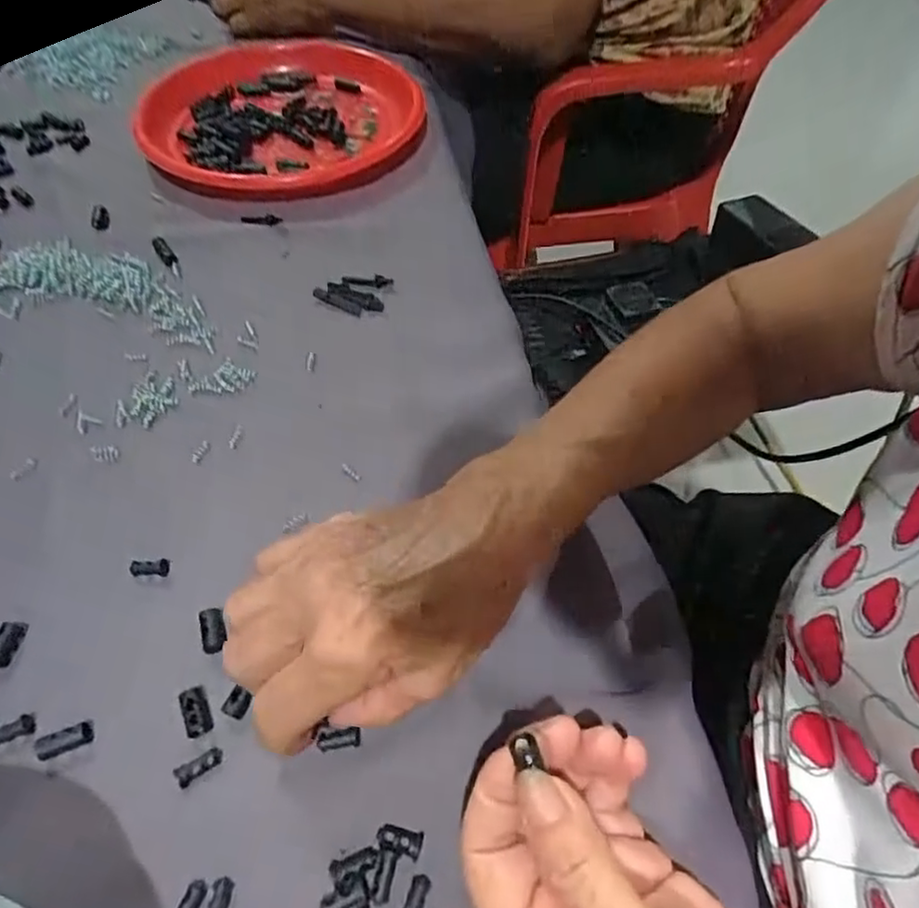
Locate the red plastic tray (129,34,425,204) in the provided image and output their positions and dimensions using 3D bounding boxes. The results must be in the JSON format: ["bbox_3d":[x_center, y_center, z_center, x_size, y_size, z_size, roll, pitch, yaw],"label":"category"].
[{"bbox_3d":[-0.144,-0.284,0.544,0.218,0.042,0.237,-9,54,-10],"label":"red plastic tray"}]

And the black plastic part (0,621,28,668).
[{"bbox_3d":[-0.198,0.082,0.287,0.009,0.007,0.020,9,53,4],"label":"black plastic part"}]

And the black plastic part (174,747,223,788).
[{"bbox_3d":[-0.102,0.122,0.259,0.018,0.004,0.008,-29,59,-23],"label":"black plastic part"}]

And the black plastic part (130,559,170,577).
[{"bbox_3d":[-0.145,0.053,0.310,0.018,0.004,0.008,-1,53,-4],"label":"black plastic part"}]

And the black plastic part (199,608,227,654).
[{"bbox_3d":[-0.109,0.078,0.291,0.010,0.005,0.021,-12,54,-11],"label":"black plastic part"}]

